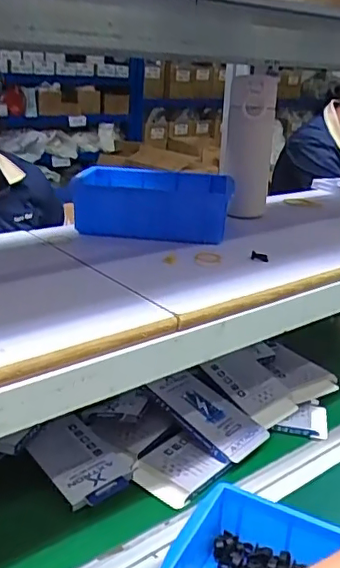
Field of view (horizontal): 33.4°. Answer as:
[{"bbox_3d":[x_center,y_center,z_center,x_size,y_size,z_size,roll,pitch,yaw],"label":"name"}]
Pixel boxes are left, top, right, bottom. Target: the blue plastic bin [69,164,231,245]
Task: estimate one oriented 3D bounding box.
[{"bbox_3d":[-0.024,-0.103,0.731,0.198,0.065,0.122,7,22,10],"label":"blue plastic bin"}]

